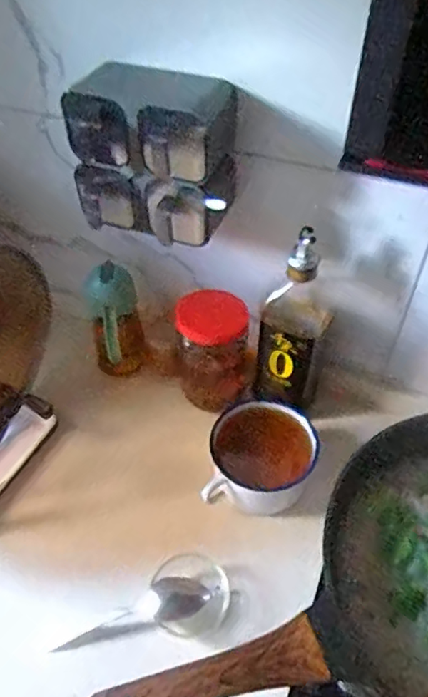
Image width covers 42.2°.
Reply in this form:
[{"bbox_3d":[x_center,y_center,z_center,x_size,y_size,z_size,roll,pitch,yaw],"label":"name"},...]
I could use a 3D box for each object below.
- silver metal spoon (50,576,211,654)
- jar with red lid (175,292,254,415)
[{"bbox_3d":[-0.098,0.307,0.633,0.185,0.032,0.043,-25,49,3],"label":"silver metal spoon"},{"bbox_3d":[0.002,0.003,0.760,0.095,0.150,0.078,-7,48,-5],"label":"jar with red lid"}]

